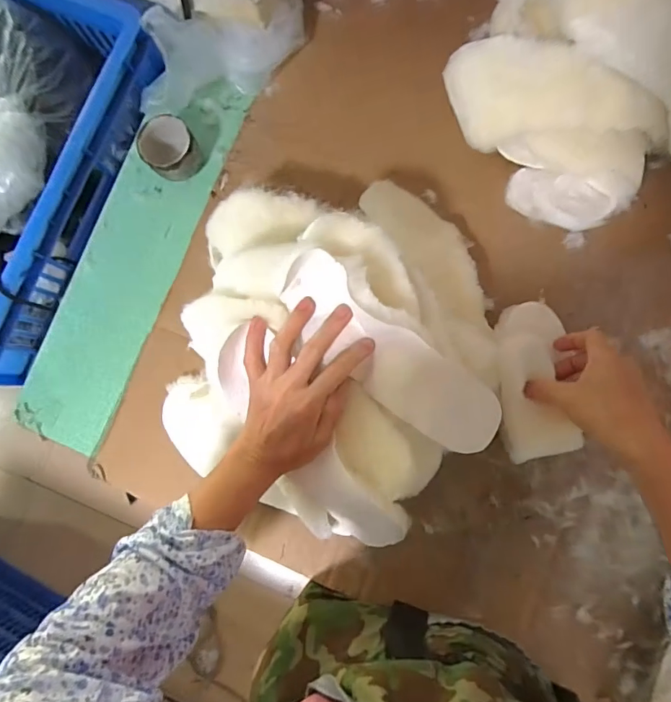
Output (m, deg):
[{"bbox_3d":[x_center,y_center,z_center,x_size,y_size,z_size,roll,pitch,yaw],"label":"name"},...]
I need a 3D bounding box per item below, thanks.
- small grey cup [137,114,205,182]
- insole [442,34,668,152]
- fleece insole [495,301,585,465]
[{"bbox_3d":[-0.193,-0.238,0.534,0.060,0.048,0.066,-1,84,6],"label":"small grey cup"},{"bbox_3d":[0.208,-0.254,0.444,0.193,0.030,0.101,8,128,26],"label":"insole"},{"bbox_3d":[0.196,0.028,0.444,0.069,0.025,0.153,-3,79,8],"label":"fleece insole"}]

